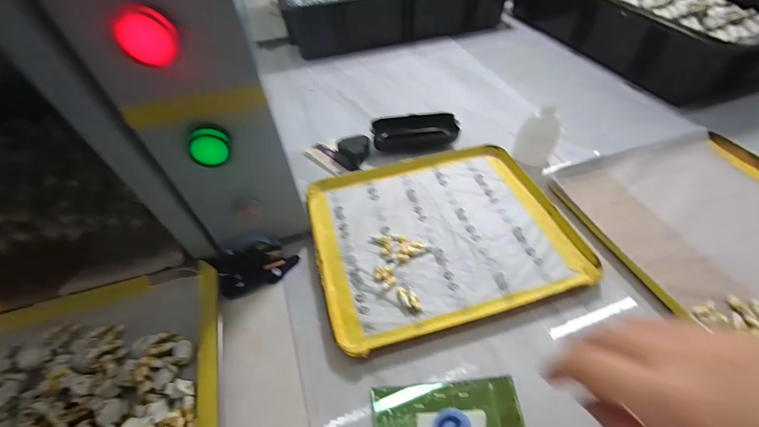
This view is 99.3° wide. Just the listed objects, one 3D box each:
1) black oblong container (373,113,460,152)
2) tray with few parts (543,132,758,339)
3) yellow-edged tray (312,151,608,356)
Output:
[{"bbox_3d":[0.047,-0.108,0.430,0.107,0.029,0.045,-6,50,-1],"label":"black oblong container"},{"bbox_3d":[0.331,0.010,0.312,0.232,0.012,0.238,-16,51,-9],"label":"tray with few parts"},{"bbox_3d":[0.060,0.013,0.334,0.244,0.013,0.201,-14,51,-8],"label":"yellow-edged tray"}]

